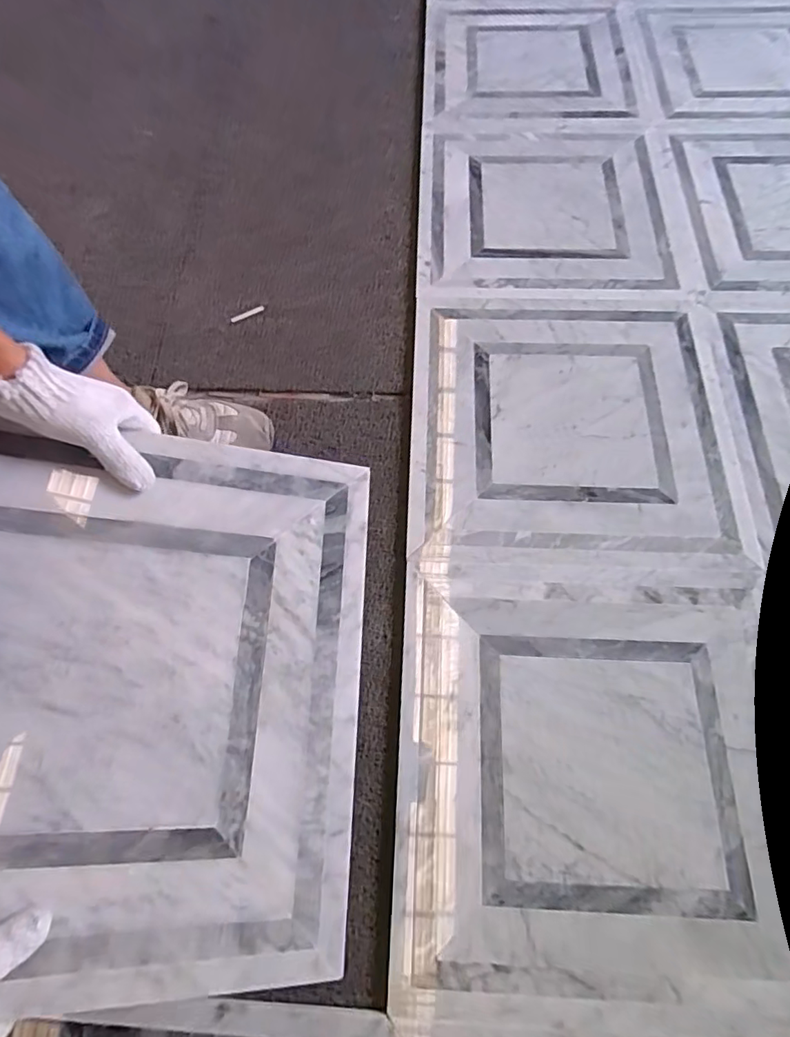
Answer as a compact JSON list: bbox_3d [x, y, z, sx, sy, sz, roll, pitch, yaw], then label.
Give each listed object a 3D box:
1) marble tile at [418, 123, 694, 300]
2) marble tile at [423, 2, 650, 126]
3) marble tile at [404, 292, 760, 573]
[{"bbox_3d":[0.236,-0.508,0.840,0.386,0.015,0.401,1,67,4],"label":"marble tile"},{"bbox_3d":[0.256,-0.896,1.018,0.387,0.029,0.443,2,67,5],"label":"marble tile"},{"bbox_3d":[0.220,-0.133,0.673,0.393,0.015,0.392,1,67,4],"label":"marble tile"}]

